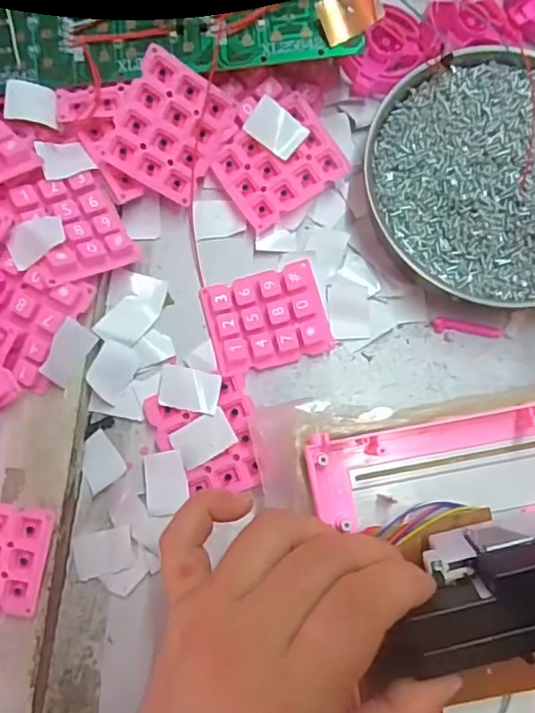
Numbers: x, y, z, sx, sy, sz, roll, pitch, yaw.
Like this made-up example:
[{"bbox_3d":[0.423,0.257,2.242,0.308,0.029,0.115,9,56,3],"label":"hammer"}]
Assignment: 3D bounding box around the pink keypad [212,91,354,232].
[{"bbox_3d":[0.007,-0.100,0.292,0.059,0.012,0.046,-34,82,-4],"label":"pink keypad"}]

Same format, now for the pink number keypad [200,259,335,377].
[{"bbox_3d":[0.000,-0.020,0.284,0.059,0.005,0.048,-15,81,-1],"label":"pink number keypad"}]

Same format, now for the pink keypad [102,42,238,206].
[{"bbox_3d":[-0.048,-0.114,0.281,0.050,0.004,0.059,27,98,-23],"label":"pink keypad"}]

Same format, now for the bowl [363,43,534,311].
[{"bbox_3d":[0.118,-0.092,0.286,0.131,0.023,0.129,5,82,2],"label":"bowl"}]

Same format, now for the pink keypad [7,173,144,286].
[{"bbox_3d":[-0.093,-0.063,0.276,0.051,0.011,0.052,-15,76,-27],"label":"pink keypad"}]

